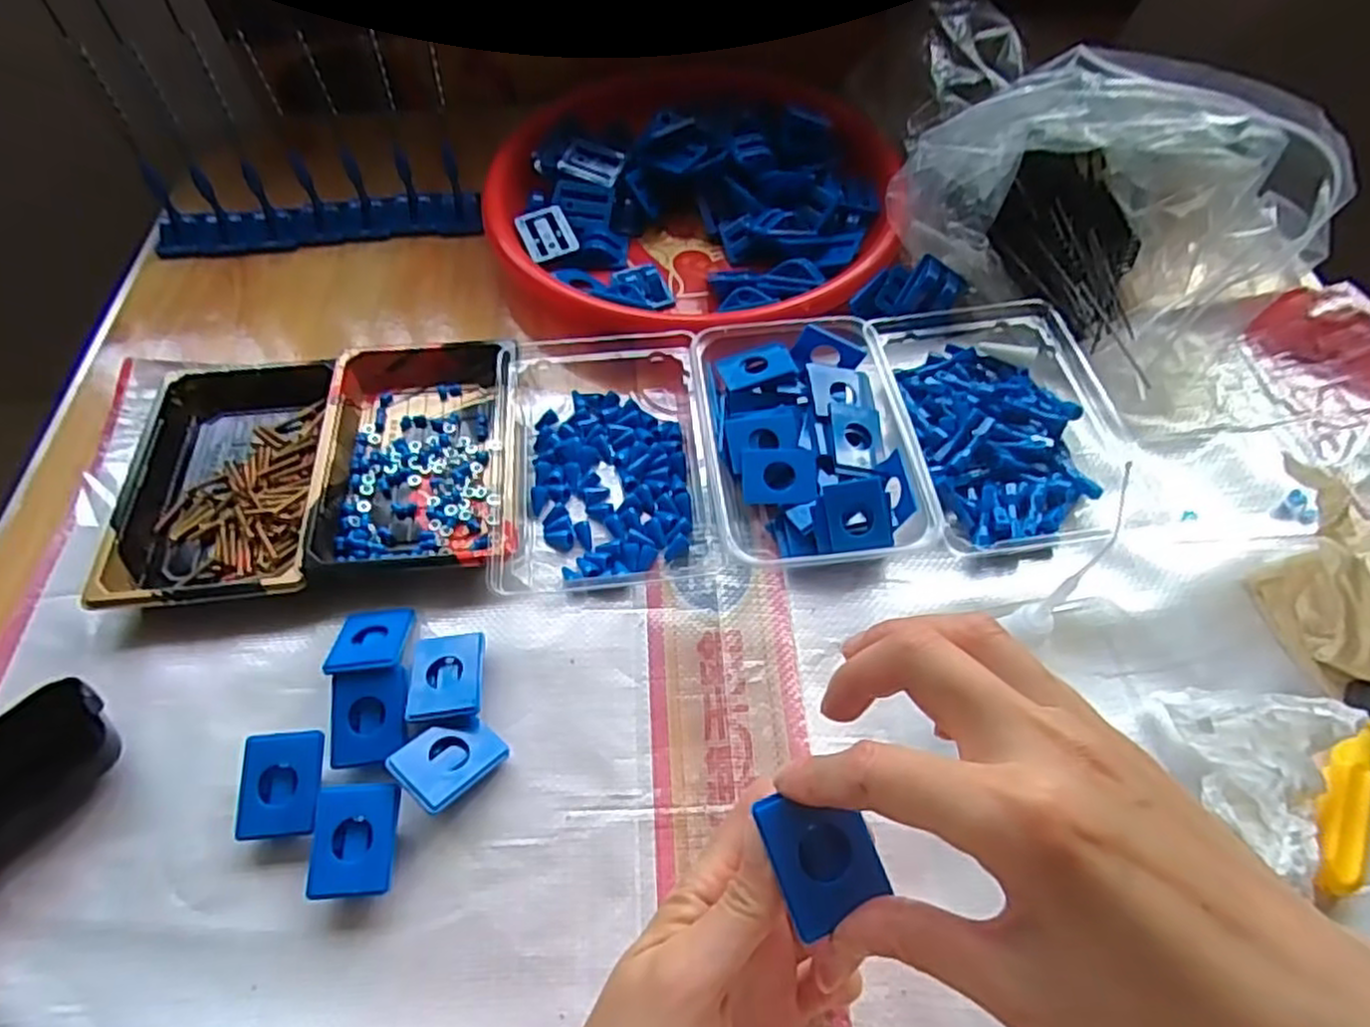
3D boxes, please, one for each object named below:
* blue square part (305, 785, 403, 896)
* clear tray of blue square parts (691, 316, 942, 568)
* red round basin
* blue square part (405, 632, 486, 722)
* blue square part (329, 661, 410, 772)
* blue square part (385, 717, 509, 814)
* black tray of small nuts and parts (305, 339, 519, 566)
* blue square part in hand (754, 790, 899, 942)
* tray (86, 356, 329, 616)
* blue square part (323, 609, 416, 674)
[{"bbox_3d":[-0.143,0.143,0.327,0.035,0.016,0.044,-3,56,-1],"label":"blue square part"},{"bbox_3d":[0.067,-0.041,0.425,0.107,0.036,0.156,-7,57,-4],"label":"clear tray of blue square parts"},{"bbox_3d":[0.004,-0.236,0.545,0.289,0.053,0.281,4,57,4],"label":"red round basin"},{"bbox_3d":[-0.115,0.080,0.365,0.033,0.017,0.046,-1,56,1],"label":"blue square part"},{"bbox_3d":[-0.149,0.096,0.352,0.034,0.004,0.042,-6,79,-6],"label":"blue square part"},{"bbox_3d":[-0.108,0.111,0.341,0.035,0.005,0.045,40,46,17],"label":"blue square part"},{"bbox_3d":[-0.152,-0.036,0.435,0.107,0.028,0.161,-5,56,-2],"label":"black tray of small nuts and parts"},{"bbox_3d":[0.045,0.109,0.240,0.032,0.004,0.040,-21,77,-9],"label":"blue square part in hand"},{"bbox_3d":[-0.262,-0.023,0.430,0.108,0.022,0.165,-6,56,-3],"label":"tray"},{"bbox_3d":[-0.154,0.062,0.370,0.034,0.004,0.043,-3,33,-4],"label":"blue square part"}]

